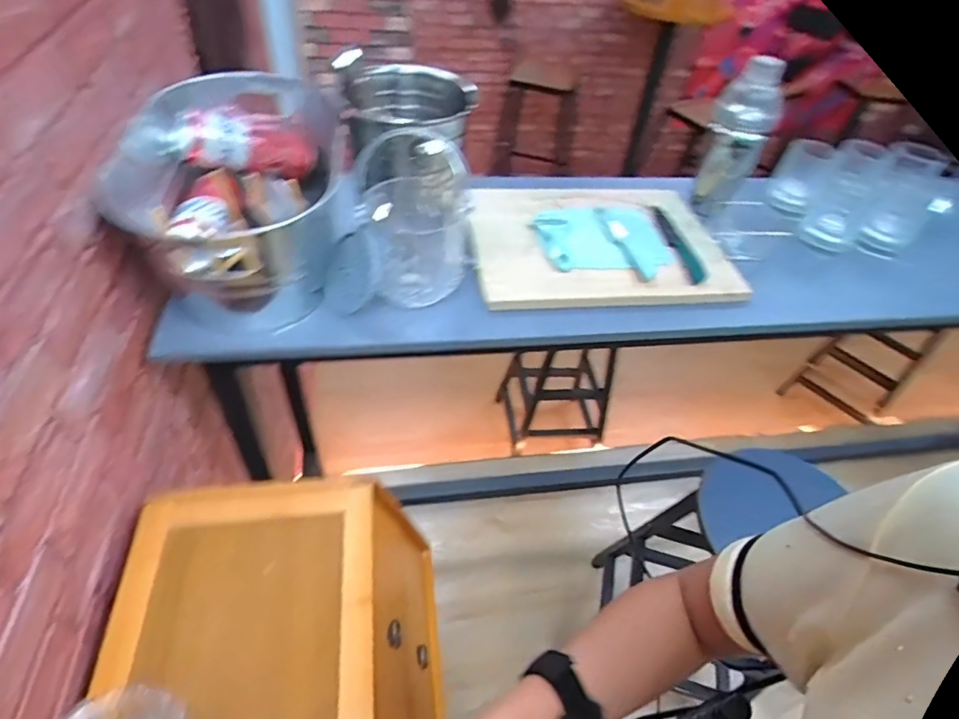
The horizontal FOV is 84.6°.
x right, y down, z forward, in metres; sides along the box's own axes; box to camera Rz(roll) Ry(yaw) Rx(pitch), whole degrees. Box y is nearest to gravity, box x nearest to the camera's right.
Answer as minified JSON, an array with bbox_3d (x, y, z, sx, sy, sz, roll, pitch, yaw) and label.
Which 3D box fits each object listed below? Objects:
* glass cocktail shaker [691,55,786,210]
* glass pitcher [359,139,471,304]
[{"bbox_3d":[0.417,-0.356,0.864,0.090,0.241,0.090,27,50,17],"label":"glass cocktail shaker"},{"bbox_3d":[-0.073,-0.169,0.650,0.124,0.145,0.133,1,49,-1],"label":"glass pitcher"}]

